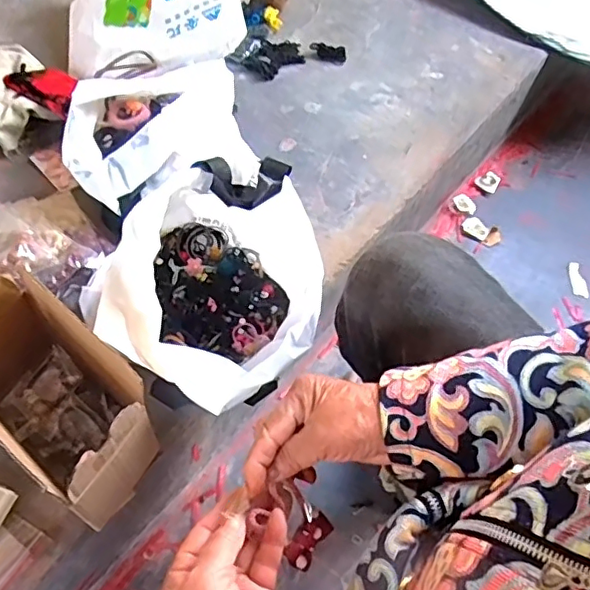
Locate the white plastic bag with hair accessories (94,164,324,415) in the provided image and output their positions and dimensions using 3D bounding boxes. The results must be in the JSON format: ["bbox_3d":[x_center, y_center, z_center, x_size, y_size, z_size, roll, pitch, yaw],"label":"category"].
[{"bbox_3d":[-0.084,-0.005,0.662,0.220,0.201,0.269,13,58,4],"label":"white plastic bag with hair accessories"}]

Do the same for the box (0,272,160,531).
[{"bbox_3d":[-0.241,0.105,0.577,0.207,0.165,0.112,35,62,16],"label":"box"}]

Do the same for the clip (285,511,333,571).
[{"bbox_3d":[0.010,0.170,0.395,0.018,0.010,0.038,33,70,16],"label":"clip"}]

